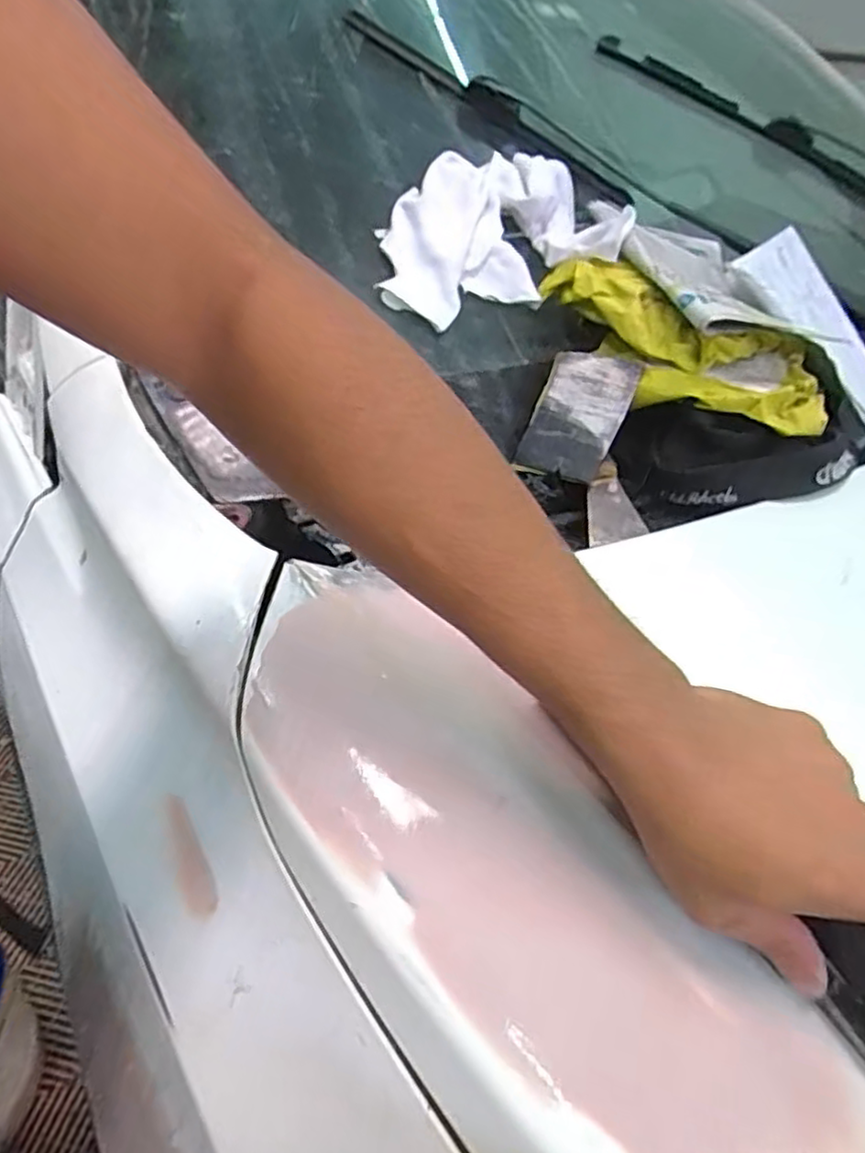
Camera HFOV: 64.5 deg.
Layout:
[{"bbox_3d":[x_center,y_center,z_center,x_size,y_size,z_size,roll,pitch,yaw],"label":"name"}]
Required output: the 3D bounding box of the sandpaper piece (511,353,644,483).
[{"bbox_3d":[0.115,-0.127,0.544,0.069,0.007,0.112,19,73,17],"label":"sandpaper piece"}]

